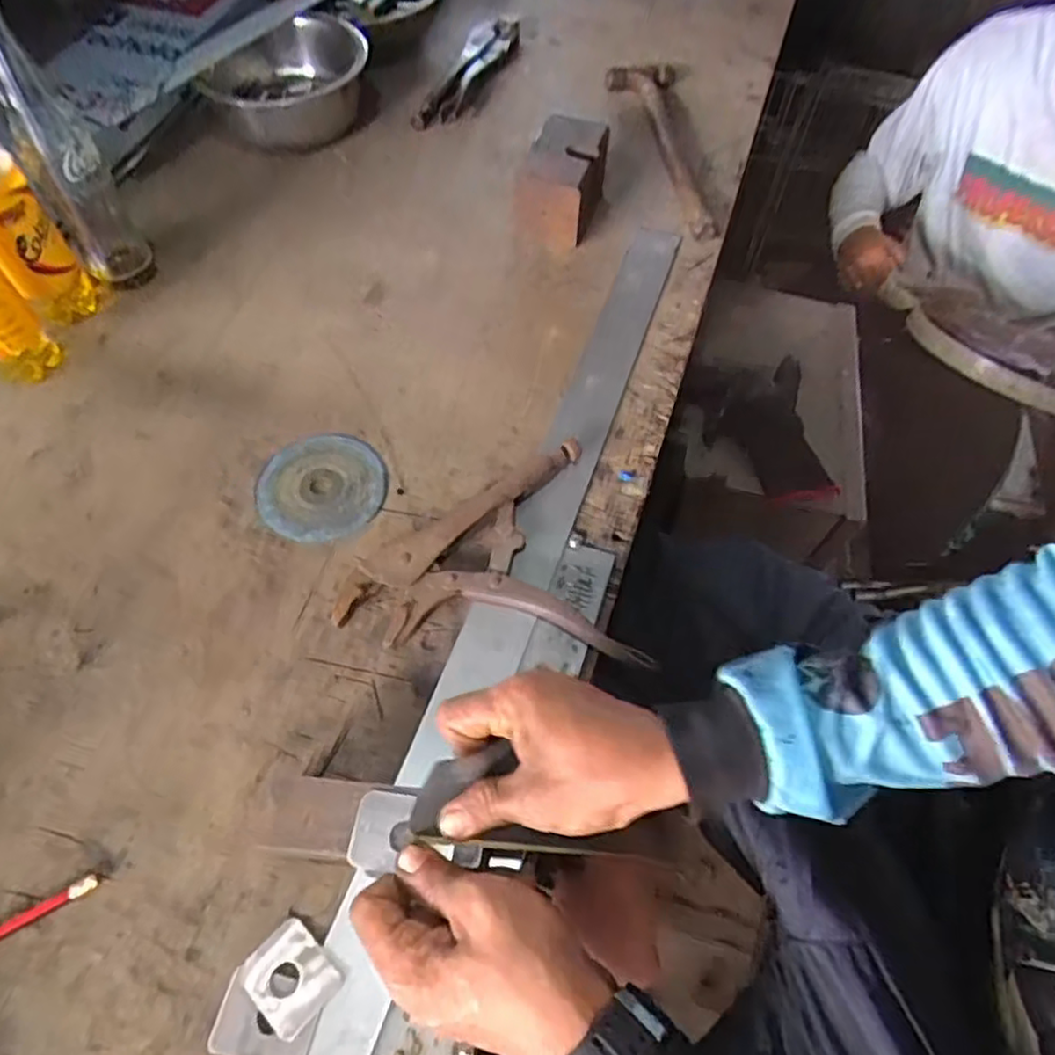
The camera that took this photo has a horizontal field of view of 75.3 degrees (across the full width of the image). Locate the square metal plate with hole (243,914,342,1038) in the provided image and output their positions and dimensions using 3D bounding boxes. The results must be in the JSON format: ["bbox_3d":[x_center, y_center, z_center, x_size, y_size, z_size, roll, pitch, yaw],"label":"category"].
[{"bbox_3d":[-0.126,0.238,0.363,0.047,0.004,0.038,38,66,18],"label":"square metal plate with hole"}]

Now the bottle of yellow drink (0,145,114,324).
[{"bbox_3d":[-0.399,-0.242,0.527,0.062,0.187,0.055,-39,69,-21],"label":"bottle of yellow drink"}]

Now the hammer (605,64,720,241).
[{"bbox_3d":[0.140,-0.405,0.726,0.079,0.024,0.275,-2,60,-3],"label":"hammer"}]

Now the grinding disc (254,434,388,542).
[{"bbox_3d":[-0.157,-0.033,0.519,0.094,0.006,0.090,1,60,-1],"label":"grinding disc"}]

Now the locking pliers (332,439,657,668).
[{"bbox_3d":[-0.035,0.034,0.476,0.189,0.022,0.168,-11,61,-8],"label":"locking pliers"}]

